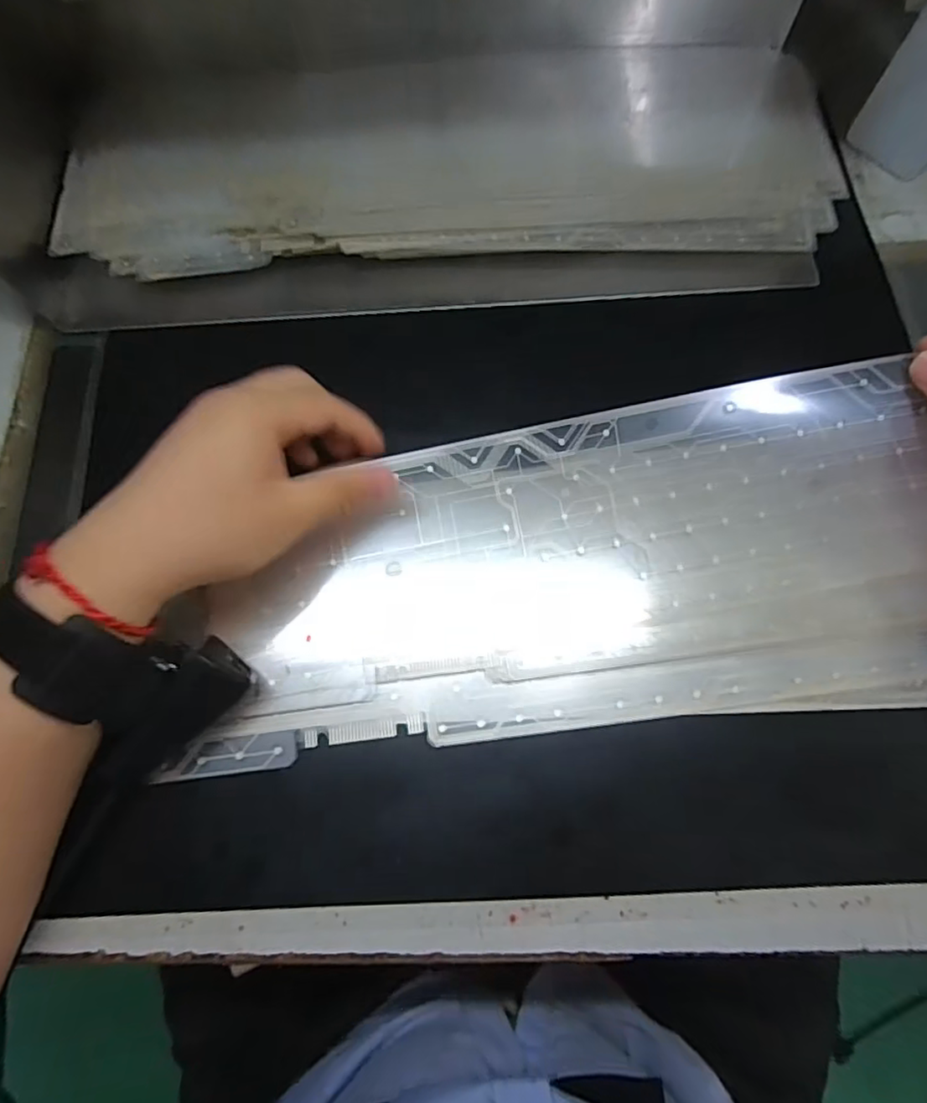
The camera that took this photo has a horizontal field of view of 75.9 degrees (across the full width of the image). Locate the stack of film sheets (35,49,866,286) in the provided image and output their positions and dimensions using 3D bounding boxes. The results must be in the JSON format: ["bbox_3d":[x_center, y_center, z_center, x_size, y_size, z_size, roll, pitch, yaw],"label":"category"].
[{"bbox_3d":[-0.014,-0.239,0.360,0.456,0.032,0.140,-1,72,2],"label":"stack of film sheets"}]

